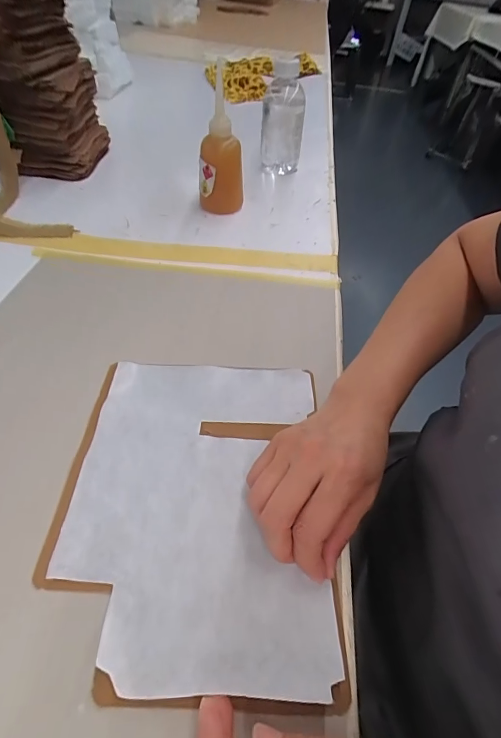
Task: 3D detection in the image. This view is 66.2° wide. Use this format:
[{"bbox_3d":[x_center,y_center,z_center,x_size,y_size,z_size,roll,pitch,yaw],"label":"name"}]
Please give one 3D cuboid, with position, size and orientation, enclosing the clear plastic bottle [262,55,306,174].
[{"bbox_3d":[0.054,-0.411,0.635,0.068,0.152,0.065,5,48,-2],"label":"clear plastic bottle"}]

